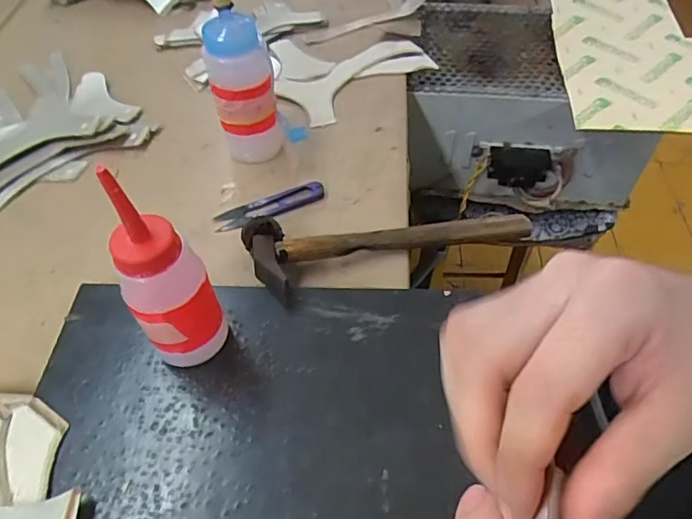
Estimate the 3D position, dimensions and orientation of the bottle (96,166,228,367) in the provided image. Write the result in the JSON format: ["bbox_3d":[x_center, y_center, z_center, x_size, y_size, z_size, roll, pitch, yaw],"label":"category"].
[{"bbox_3d":[-0.107,0.014,0.317,0.047,0.146,0.041,-26,56,-20],"label":"bottle"}]

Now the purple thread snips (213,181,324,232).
[{"bbox_3d":[-0.069,-0.051,0.489,0.100,0.014,0.026,-18,54,-14],"label":"purple thread snips"}]

